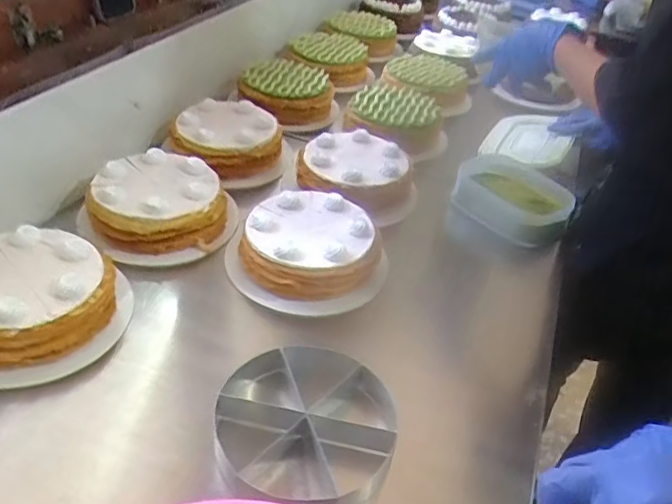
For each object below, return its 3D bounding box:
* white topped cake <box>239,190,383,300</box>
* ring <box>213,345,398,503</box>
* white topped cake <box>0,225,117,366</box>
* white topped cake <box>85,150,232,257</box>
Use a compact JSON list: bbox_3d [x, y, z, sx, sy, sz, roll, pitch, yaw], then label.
[{"bbox_3d":[-0.036,-0.007,0.763,0.173,0.071,0.169,-1,38,-12],"label":"white topped cake"},{"bbox_3d":[-0.032,0.167,0.561,0.175,0.042,0.167,12,38,6],"label":"ring"},{"bbox_3d":[-0.335,0.051,0.636,0.166,0.070,0.160,16,38,10],"label":"white topped cake"},{"bbox_3d":[-0.241,-0.066,0.800,0.170,0.070,0.157,5,37,-4],"label":"white topped cake"}]

